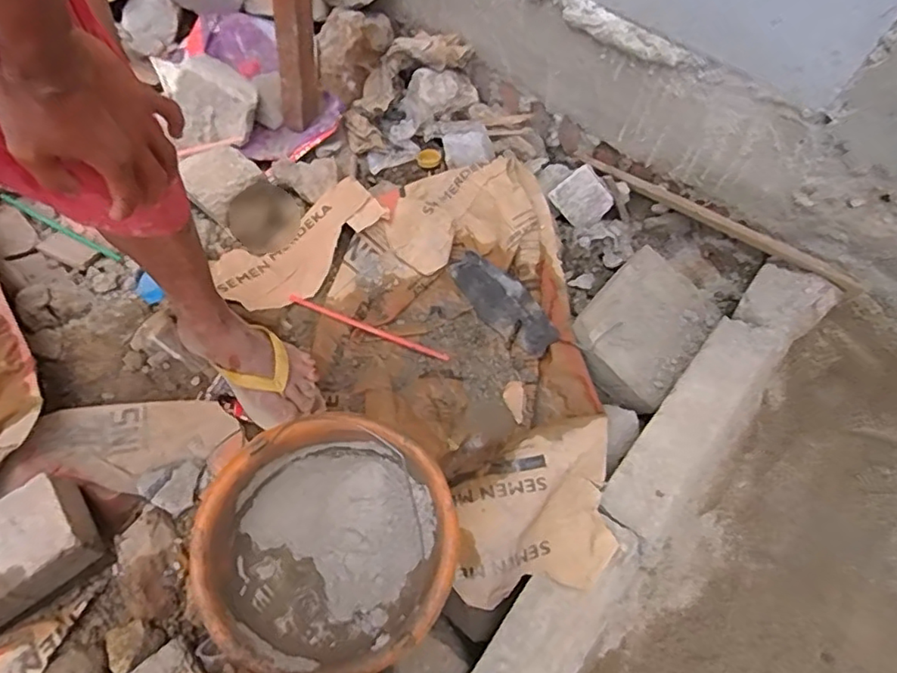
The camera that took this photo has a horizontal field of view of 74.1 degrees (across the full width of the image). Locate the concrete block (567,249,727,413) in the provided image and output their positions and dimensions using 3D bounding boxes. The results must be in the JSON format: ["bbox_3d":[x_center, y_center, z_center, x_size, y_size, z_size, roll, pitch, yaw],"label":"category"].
[{"bbox_3d":[0.288,-0.016,0.873,0.159,0.075,0.219,37,67,17],"label":"concrete block"}]

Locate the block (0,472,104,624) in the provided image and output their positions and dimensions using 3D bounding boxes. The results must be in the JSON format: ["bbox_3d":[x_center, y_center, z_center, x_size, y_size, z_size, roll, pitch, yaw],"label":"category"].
[{"bbox_3d":[-0.506,0.254,0.644,0.217,0.058,0.109,-32,67,-17],"label":"block"}]

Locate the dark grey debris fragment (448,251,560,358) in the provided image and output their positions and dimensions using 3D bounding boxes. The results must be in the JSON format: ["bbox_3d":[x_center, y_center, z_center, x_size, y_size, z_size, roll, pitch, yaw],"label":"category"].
[{"bbox_3d":[0.079,-0.050,0.889,0.074,0.022,0.191,-35,68,-18],"label":"dark grey debris fragment"}]

